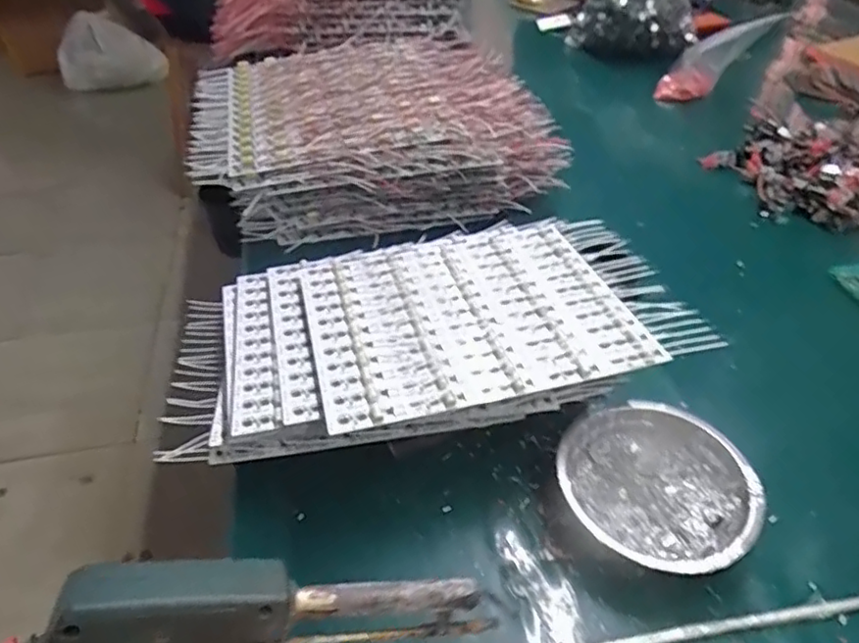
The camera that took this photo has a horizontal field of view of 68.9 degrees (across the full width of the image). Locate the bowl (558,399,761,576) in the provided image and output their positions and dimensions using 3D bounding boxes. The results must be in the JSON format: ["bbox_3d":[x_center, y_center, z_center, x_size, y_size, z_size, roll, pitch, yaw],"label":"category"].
[{"bbox_3d":[0.152,0.116,0.426,0.121,0.034,0.123,0,43,0],"label":"bowl"}]

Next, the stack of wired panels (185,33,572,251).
[{"bbox_3d":[-0.068,-0.219,0.734,0.385,0.119,0.268,-10,43,-8],"label":"stack of wired panels"}]

